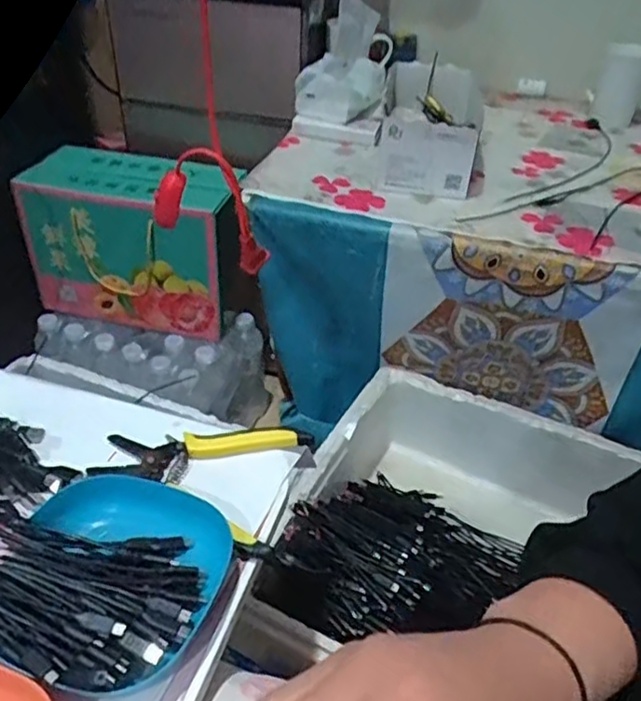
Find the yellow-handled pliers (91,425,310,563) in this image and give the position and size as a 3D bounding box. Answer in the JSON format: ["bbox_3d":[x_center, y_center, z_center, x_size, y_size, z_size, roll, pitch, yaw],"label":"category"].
[{"bbox_3d":[-0.095,0.091,0.502,0.156,0.019,0.114,13,40,11],"label":"yellow-handled pliers"}]

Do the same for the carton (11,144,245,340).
[{"bbox_3d":[-0.306,-0.183,1.104,0.326,0.244,0.150,11,40,9],"label":"carton"}]

